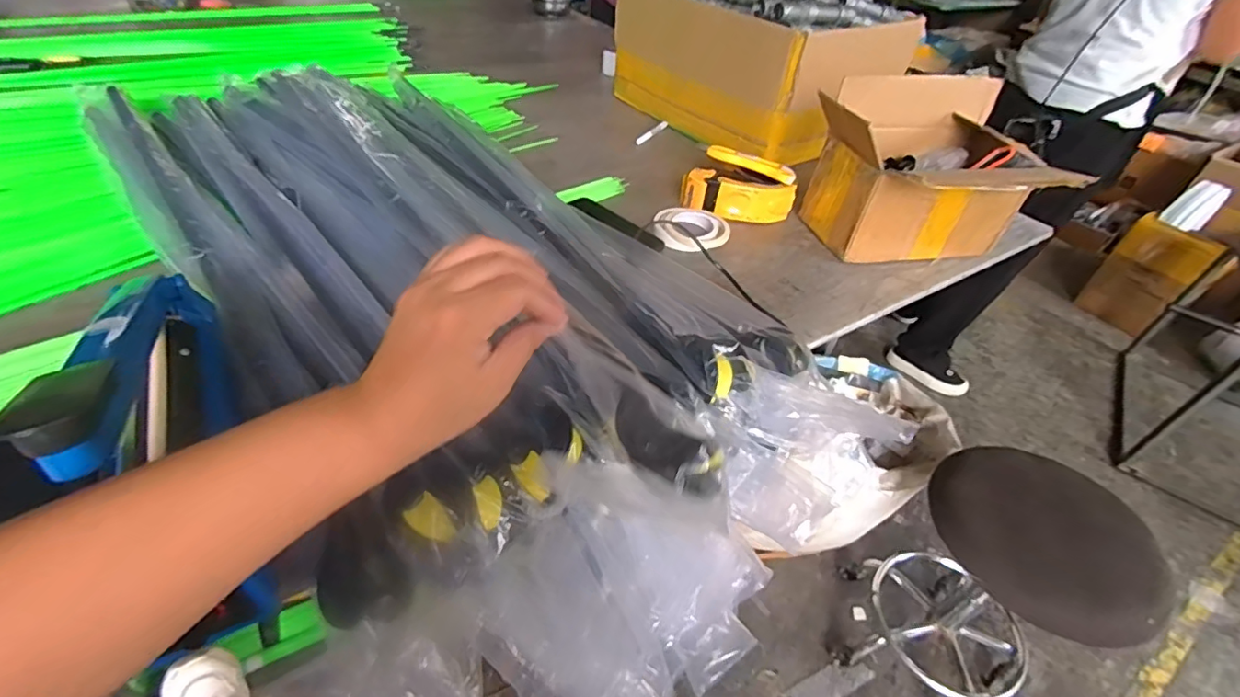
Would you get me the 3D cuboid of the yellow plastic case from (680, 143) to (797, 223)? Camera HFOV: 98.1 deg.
[{"bbox_3d":[0.183,-0.241,0.840,0.155,0.077,0.118,26,46,20],"label":"yellow plastic case"}]

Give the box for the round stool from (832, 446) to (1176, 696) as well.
[{"bbox_3d":[0.624,0.403,0.946,0.333,0.488,0.299,-28,53,-32],"label":"round stool"}]

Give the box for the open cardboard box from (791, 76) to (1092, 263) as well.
[{"bbox_3d":[0.426,-0.234,0.758,0.277,0.195,0.223,-6,44,-13],"label":"open cardboard box"}]

